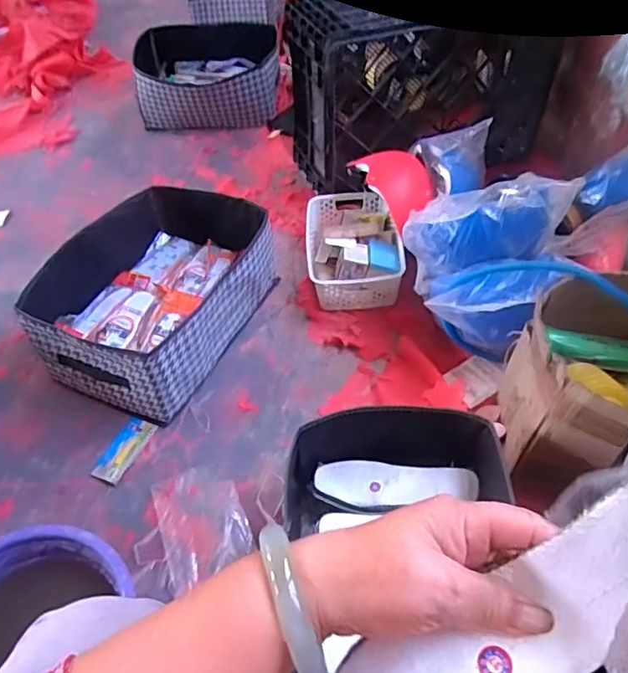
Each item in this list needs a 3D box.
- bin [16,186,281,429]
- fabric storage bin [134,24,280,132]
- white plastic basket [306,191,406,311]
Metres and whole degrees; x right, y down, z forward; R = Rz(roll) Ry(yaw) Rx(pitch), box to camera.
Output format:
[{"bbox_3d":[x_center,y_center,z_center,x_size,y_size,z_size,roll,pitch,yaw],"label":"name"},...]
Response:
[{"bbox_3d":[-0.296,-0.088,1.089,0.324,0.188,0.452,18,52,18],"label":"bin"},{"bbox_3d":[-0.326,-0.821,1.741,0.431,0.162,0.399,-9,49,-5],"label":"fabric storage bin"},{"bbox_3d":[0.084,-0.200,1.220,0.193,0.094,0.302,-5,49,-1],"label":"white plastic basket"}]

